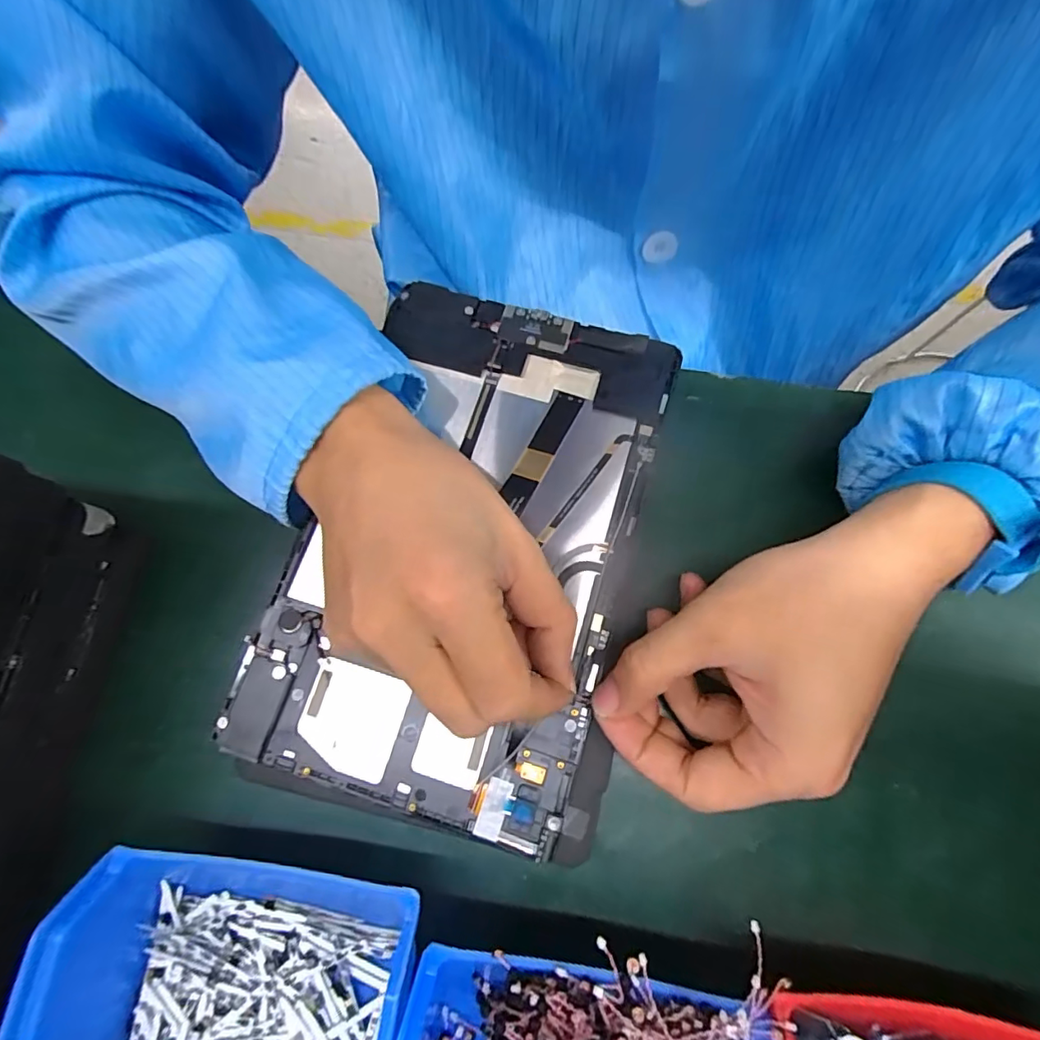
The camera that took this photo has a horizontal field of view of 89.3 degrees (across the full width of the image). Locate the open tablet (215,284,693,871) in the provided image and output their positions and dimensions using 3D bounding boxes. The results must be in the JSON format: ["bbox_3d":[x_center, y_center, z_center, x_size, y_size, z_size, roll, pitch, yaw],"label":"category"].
[{"bbox_3d":[-0.024,0.007,0.247,0.160,0.013,0.244,12,73,5],"label":"open tablet"}]

